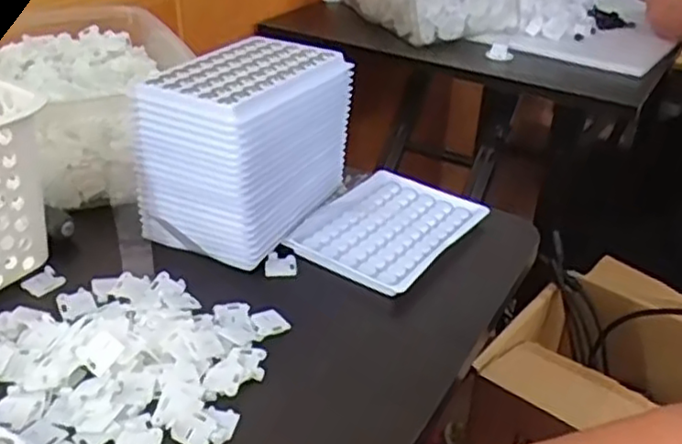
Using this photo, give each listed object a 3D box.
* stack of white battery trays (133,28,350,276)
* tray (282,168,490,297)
[{"bbox_3d":[-0.064,-0.057,0.478,0.093,0.101,0.126,20,36,26],"label":"stack of white battery trays"},{"bbox_3d":[0.034,0.005,0.494,0.095,0.016,0.126,21,37,27],"label":"tray"}]

